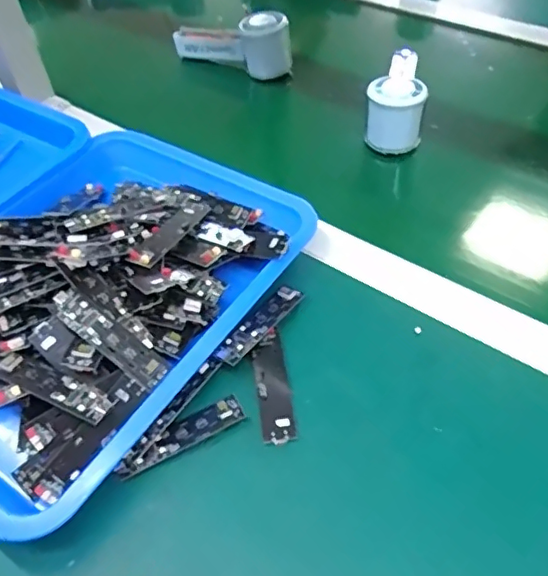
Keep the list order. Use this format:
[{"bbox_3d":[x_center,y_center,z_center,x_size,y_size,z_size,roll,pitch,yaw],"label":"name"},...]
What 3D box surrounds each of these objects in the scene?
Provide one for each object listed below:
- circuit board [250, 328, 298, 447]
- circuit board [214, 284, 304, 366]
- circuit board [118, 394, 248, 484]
[{"bbox_3d":[-0.002,0.068,0.406,0.023,0.007,0.084,-10,50,-4],"label":"circuit board"},{"bbox_3d":[-0.011,0.026,0.433,0.020,0.007,0.085,34,54,21],"label":"circuit board"},{"bbox_3d":[-0.064,0.100,0.385,0.090,0.006,0.021,-25,52,-16],"label":"circuit board"}]

